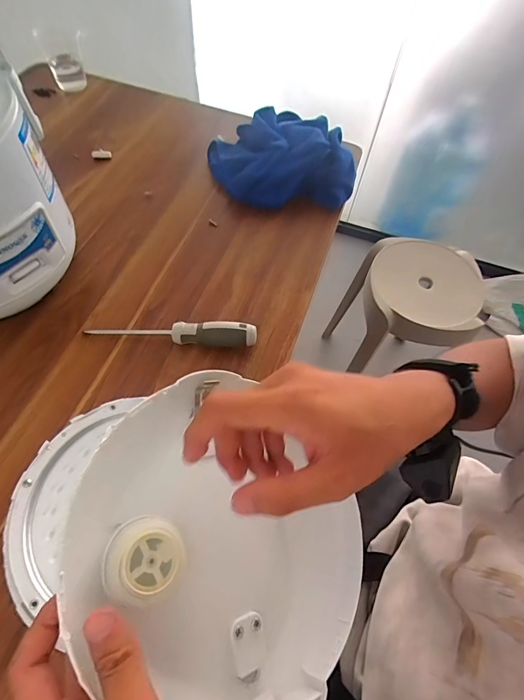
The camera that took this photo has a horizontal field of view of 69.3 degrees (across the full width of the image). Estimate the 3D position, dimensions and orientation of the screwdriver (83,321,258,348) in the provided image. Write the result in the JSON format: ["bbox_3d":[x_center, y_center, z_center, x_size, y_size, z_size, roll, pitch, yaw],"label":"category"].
[{"bbox_3d":[-0.096,-0.019,0.404,0.178,0.026,0.021,6,62,-2],"label":"screwdriver"}]

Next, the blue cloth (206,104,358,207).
[{"bbox_3d":[0.028,-0.271,0.539,0.195,0.062,0.174,-8,63,-9],"label":"blue cloth"}]

